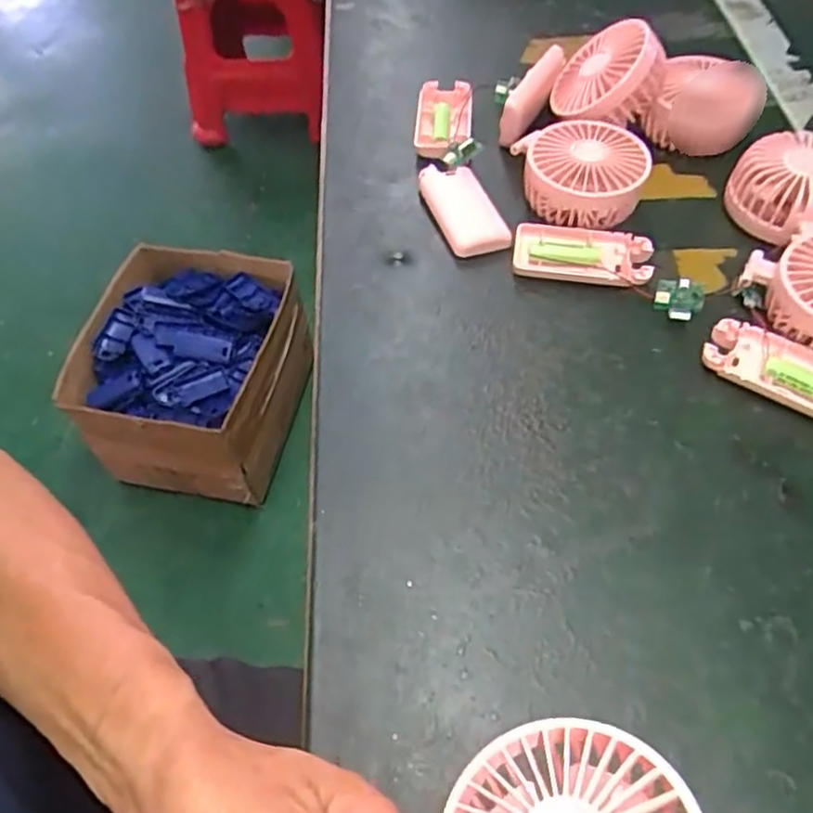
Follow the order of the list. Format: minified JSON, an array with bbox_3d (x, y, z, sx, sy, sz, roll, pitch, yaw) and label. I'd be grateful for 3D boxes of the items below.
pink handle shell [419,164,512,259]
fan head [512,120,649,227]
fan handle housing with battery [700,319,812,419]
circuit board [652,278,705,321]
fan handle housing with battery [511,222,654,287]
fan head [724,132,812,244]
[{"bbox_3d":[0.043,-0.148,0.511,0.043,0.017,0.085,-16,56,-11],"label":"pink handle shell"},{"bbox_3d":[0.125,-0.173,0.513,0.099,0.043,0.080,17,57,12],"label":"fan head"},{"bbox_3d":[0.235,-0.021,0.431,0.094,0.016,0.044,28,59,18],"label":"fan handle housing with battery"},{"bbox_3d":[0.180,-0.071,0.458,0.031,0.008,0.027,20,91,6],"label":"circuit board"},{"bbox_3d":[0.123,-0.107,0.487,0.093,0.017,0.040,9,55,7],"label":"fan handle housing with battery"},{"bbox_3d":[0.279,-0.155,0.502,0.086,0.048,0.087,30,60,20],"label":"fan head"}]

